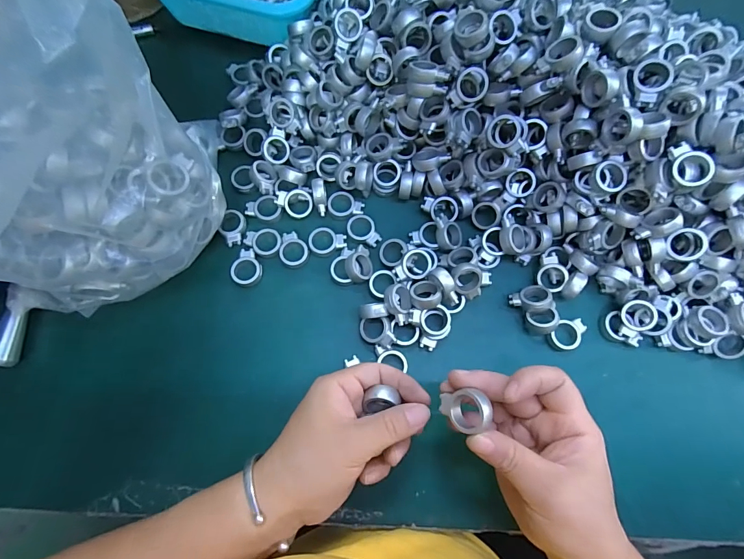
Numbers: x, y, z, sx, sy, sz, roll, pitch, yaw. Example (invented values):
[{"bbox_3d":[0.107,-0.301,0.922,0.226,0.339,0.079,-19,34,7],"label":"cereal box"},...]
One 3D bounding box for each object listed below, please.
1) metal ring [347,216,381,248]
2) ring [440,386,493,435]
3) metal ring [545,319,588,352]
[{"bbox_3d":[-0.007,-0.045,0.348,0.034,0.006,0.024,39,78,10],"label":"metal ring"},{"bbox_3d":[0.058,0.081,0.232,0.031,0.011,0.022,-20,67,39],"label":"ring"},{"bbox_3d":[0.168,0.046,0.324,0.022,0.011,0.032,42,79,11],"label":"metal ring"}]

